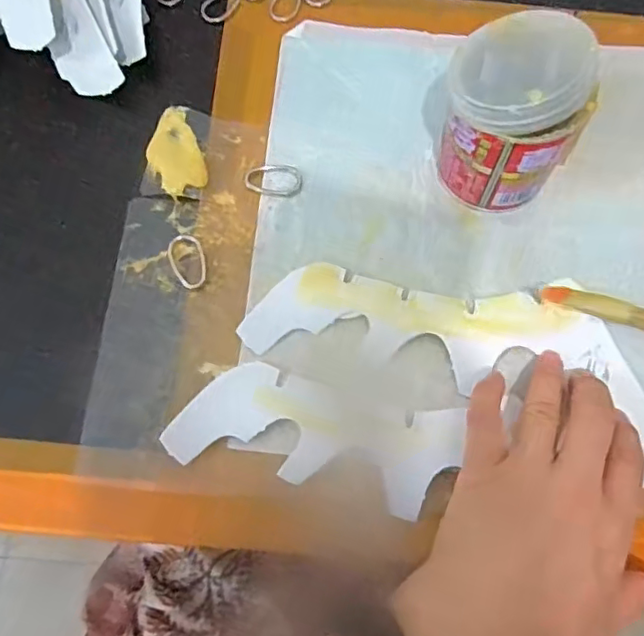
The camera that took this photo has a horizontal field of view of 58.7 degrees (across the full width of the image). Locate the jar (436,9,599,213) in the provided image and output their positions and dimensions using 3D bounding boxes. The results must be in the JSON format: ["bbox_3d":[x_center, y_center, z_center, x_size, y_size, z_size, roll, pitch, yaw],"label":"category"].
[{"bbox_3d":[0.097,-0.103,0.298,0.071,0.091,0.060,34,77,10],"label":"jar"}]

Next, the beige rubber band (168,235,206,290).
[{"bbox_3d":[-0.076,-0.032,0.326,0.019,0.005,0.032,-15,74,-3],"label":"beige rubber band"}]

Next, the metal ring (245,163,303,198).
[{"bbox_3d":[-0.029,-0.083,0.340,0.034,0.004,0.023,6,74,3],"label":"metal ring"}]

